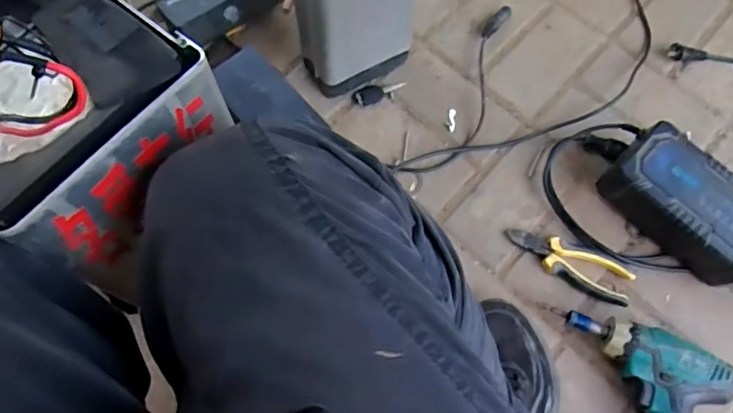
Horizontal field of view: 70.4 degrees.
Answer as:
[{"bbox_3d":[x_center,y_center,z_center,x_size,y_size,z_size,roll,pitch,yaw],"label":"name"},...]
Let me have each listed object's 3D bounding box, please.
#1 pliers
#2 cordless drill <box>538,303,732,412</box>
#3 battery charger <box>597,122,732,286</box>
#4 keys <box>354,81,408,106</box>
[{"bbox_3d":[0.249,0.070,0.643,0.157,0.017,0.048,26,72,7],"label":"pliers"},{"bbox_3d":[0.287,0.225,0.554,0.183,0.075,0.204,21,71,7],"label":"cordless drill"},{"bbox_3d":[0.391,0.002,0.636,0.101,0.086,0.196,-42,76,-14],"label":"battery charger"},{"bbox_3d":[0.018,-0.159,0.725,0.075,0.009,0.028,-16,72,-8],"label":"keys"}]

